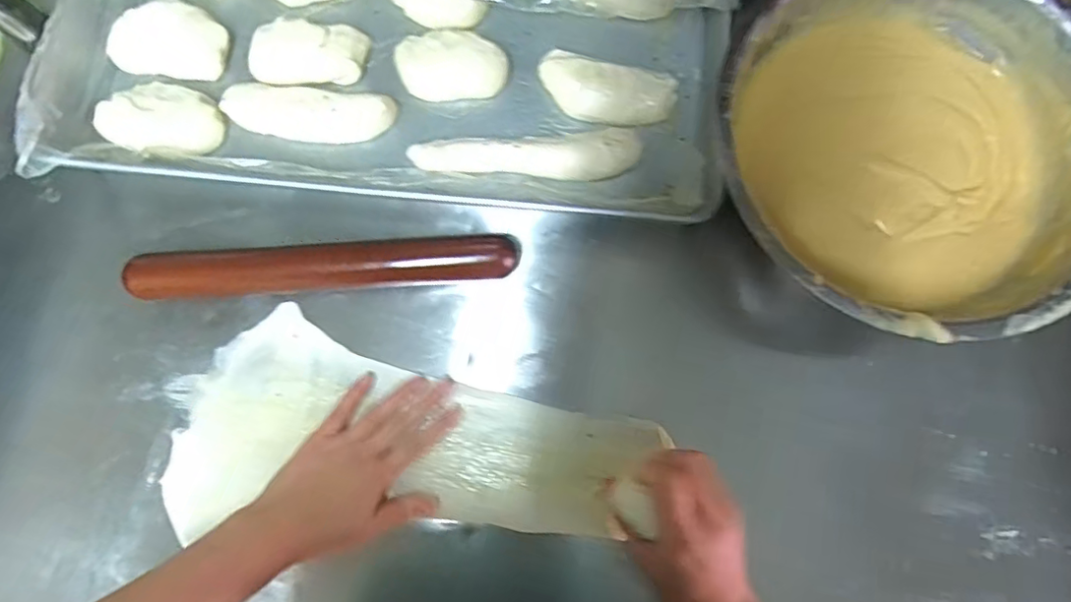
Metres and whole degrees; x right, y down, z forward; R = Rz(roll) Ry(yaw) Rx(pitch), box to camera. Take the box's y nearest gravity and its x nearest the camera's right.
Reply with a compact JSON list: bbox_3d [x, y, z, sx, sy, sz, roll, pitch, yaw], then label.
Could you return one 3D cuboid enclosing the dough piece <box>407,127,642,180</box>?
[{"bbox_3d":[-0.008,-0.128,0.510,0.203,0.018,0.042,-4,79,-1],"label":"dough piece"}]

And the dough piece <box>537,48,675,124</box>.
[{"bbox_3d":[0.065,-0.194,0.521,0.124,0.029,0.053,16,80,3],"label":"dough piece"}]

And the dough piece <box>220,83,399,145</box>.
[{"bbox_3d":[-0.211,-0.174,0.524,0.153,0.026,0.049,6,79,1],"label":"dough piece"}]

